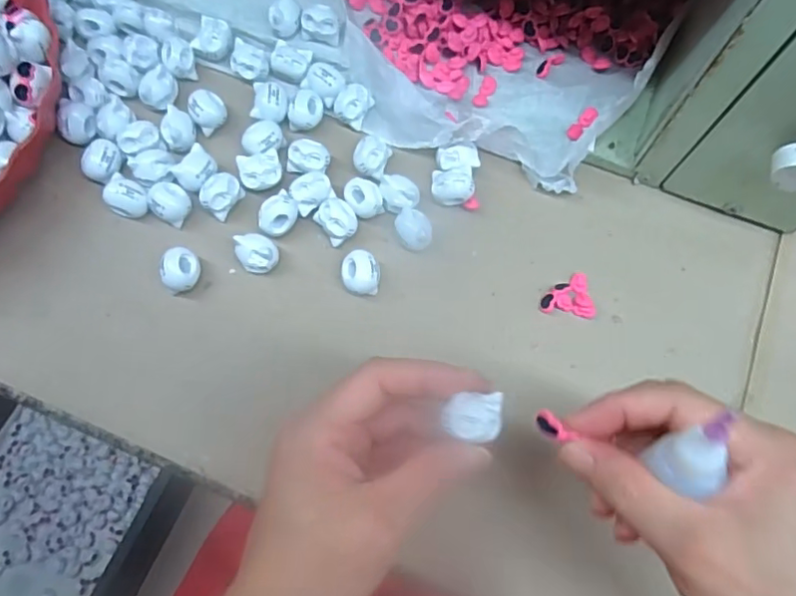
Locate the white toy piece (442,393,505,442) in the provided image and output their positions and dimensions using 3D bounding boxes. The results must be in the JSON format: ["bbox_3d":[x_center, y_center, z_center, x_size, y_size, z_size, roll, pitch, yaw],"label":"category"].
[{"bbox_3d":[0.033,0.050,0.244,0.024,0.010,0.020,1,78,0],"label":"white toy piece"}]

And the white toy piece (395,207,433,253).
[{"bbox_3d":[0.010,-0.041,0.349,0.021,0.017,0.025,-8,73,-4],"label":"white toy piece"}]

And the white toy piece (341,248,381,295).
[{"bbox_3d":[-0.021,-0.014,0.342,0.022,0.018,0.025,1,73,-1],"label":"white toy piece"}]

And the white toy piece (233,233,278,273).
[{"bbox_3d":[-0.083,-0.026,0.341,0.022,0.020,0.024,0,73,-1],"label":"white toy piece"}]

